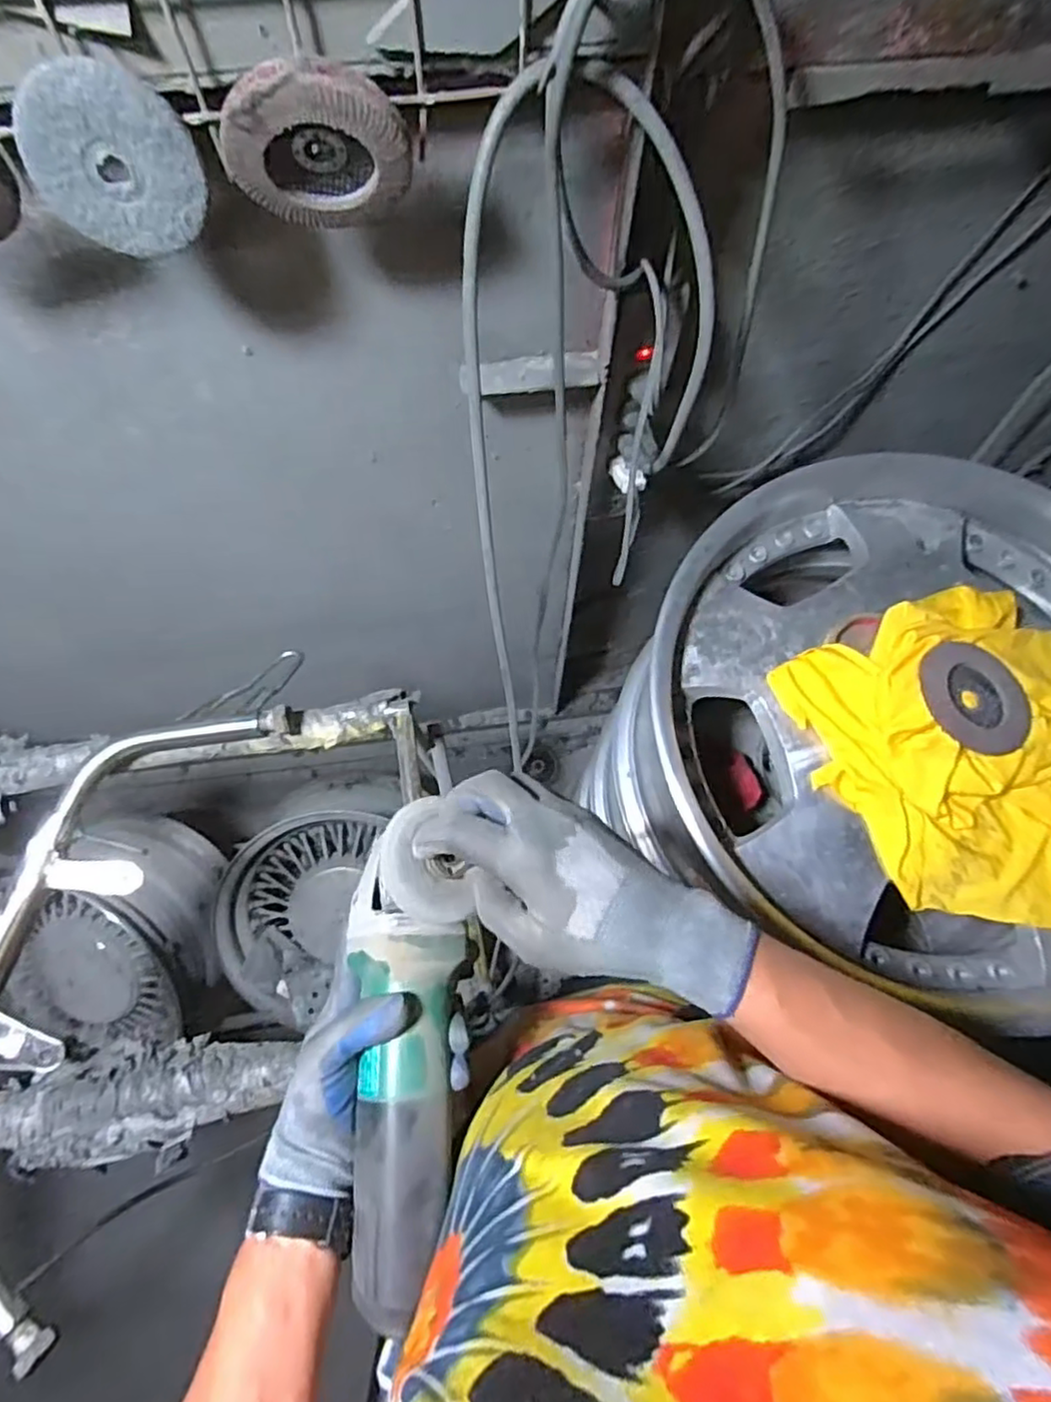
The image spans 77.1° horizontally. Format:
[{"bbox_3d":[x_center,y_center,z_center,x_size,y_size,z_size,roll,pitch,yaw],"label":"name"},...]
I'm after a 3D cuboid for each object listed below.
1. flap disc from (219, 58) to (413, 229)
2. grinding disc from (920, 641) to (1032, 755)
[{"bbox_3d":[-0.112,-0.297,0.359,0.095,0.095,0.011,-6,88,14],"label":"flap disc"},{"bbox_3d":[0.377,-0.008,0.554,0.099,0.010,0.091,3,73,-10],"label":"grinding disc"}]

